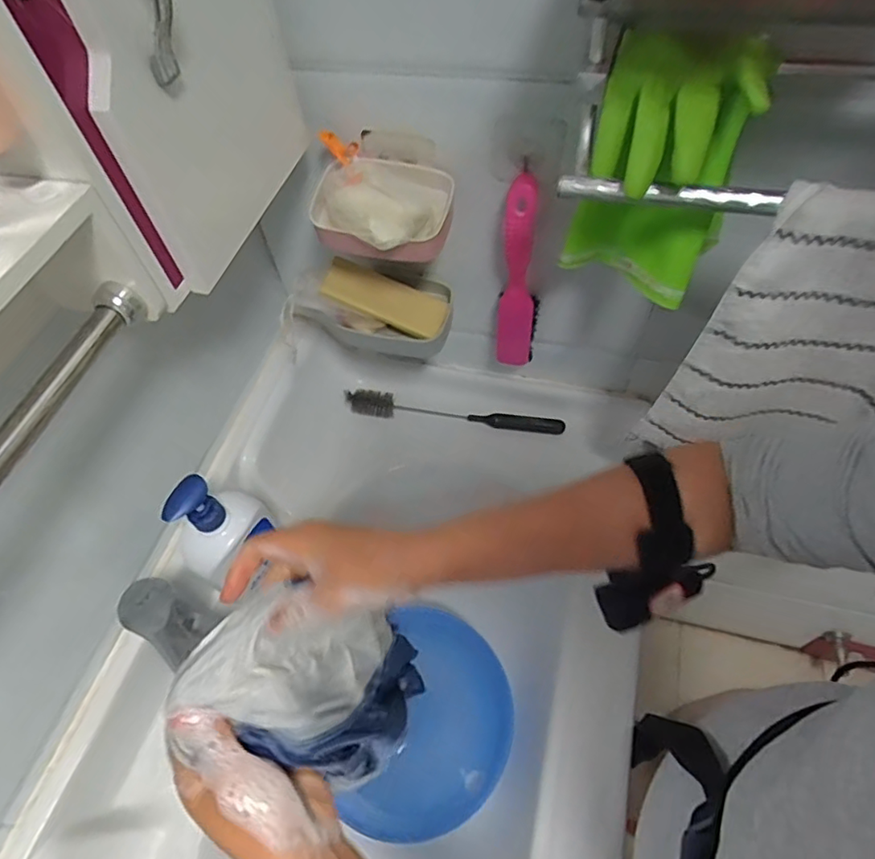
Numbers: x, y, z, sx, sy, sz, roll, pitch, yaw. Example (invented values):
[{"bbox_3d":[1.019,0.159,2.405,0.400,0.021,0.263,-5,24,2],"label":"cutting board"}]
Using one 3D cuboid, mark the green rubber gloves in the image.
[{"bbox_3d":[0.160,-0.190,0.427,0.099,0.170,0.092,13,58,13],"label":"green rubber gloves"}]

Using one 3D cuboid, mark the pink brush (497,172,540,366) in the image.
[{"bbox_3d":[0.088,-0.157,0.610,0.043,0.232,0.033,6,57,8],"label":"pink brush"}]

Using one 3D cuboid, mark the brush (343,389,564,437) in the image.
[{"bbox_3d":[0.021,-0.022,0.759,0.287,0.033,0.028,5,57,8],"label":"brush"}]

